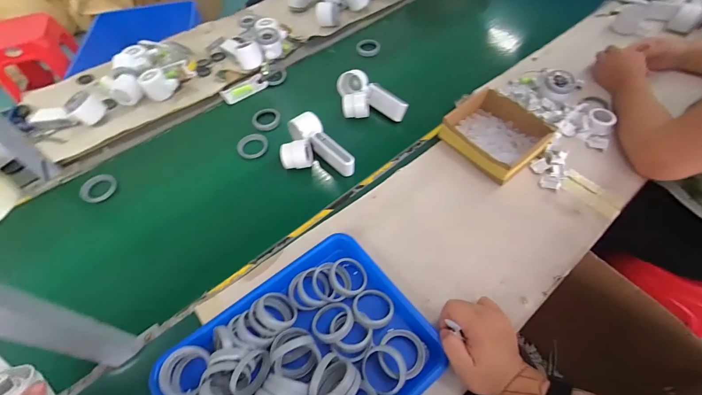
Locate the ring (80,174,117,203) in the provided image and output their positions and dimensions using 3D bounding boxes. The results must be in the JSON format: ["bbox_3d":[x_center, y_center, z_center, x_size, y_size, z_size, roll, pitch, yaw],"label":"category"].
[{"bbox_3d":[-0.486,-0.019,0.644,0.058,0.017,0.056,-1,56,2],"label":"ring"}]

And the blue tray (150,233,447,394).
[{"bbox_3d":[-0.066,0.214,0.431,0.331,0.049,0.248,-33,61,-18],"label":"blue tray"}]

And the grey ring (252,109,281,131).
[{"bbox_3d":[-0.189,-0.177,0.747,0.059,0.012,0.067,-1,56,2],"label":"grey ring"}]

